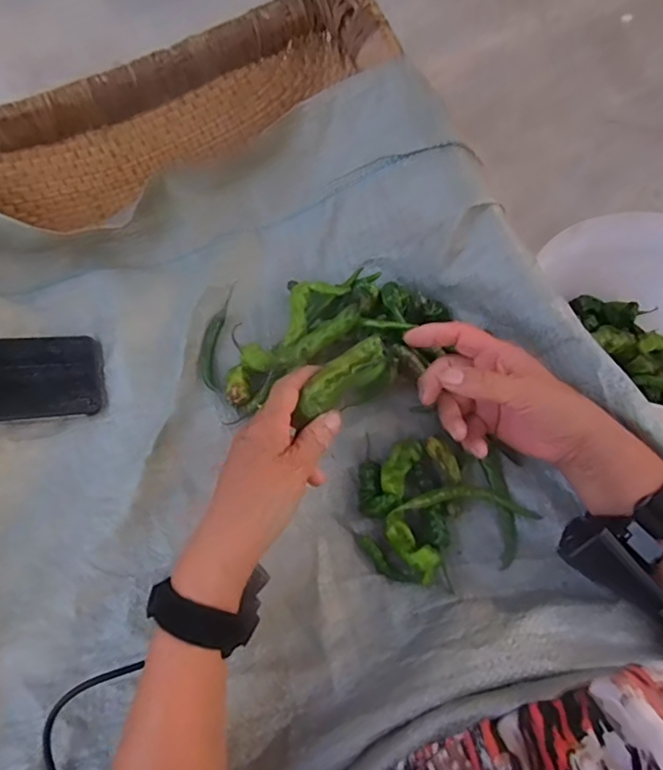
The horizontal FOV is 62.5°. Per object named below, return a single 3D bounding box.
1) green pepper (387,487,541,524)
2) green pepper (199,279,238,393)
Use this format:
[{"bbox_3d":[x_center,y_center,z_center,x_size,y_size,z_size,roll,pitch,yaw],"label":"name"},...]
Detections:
[{"bbox_3d":[0.106,0.096,0.442,0.119,0.018,0.023,-1,63,1],"label":"green pepper"},{"bbox_3d":[-0.112,-0.048,0.530,0.024,0.017,0.112,2,63,3],"label":"green pepper"}]

